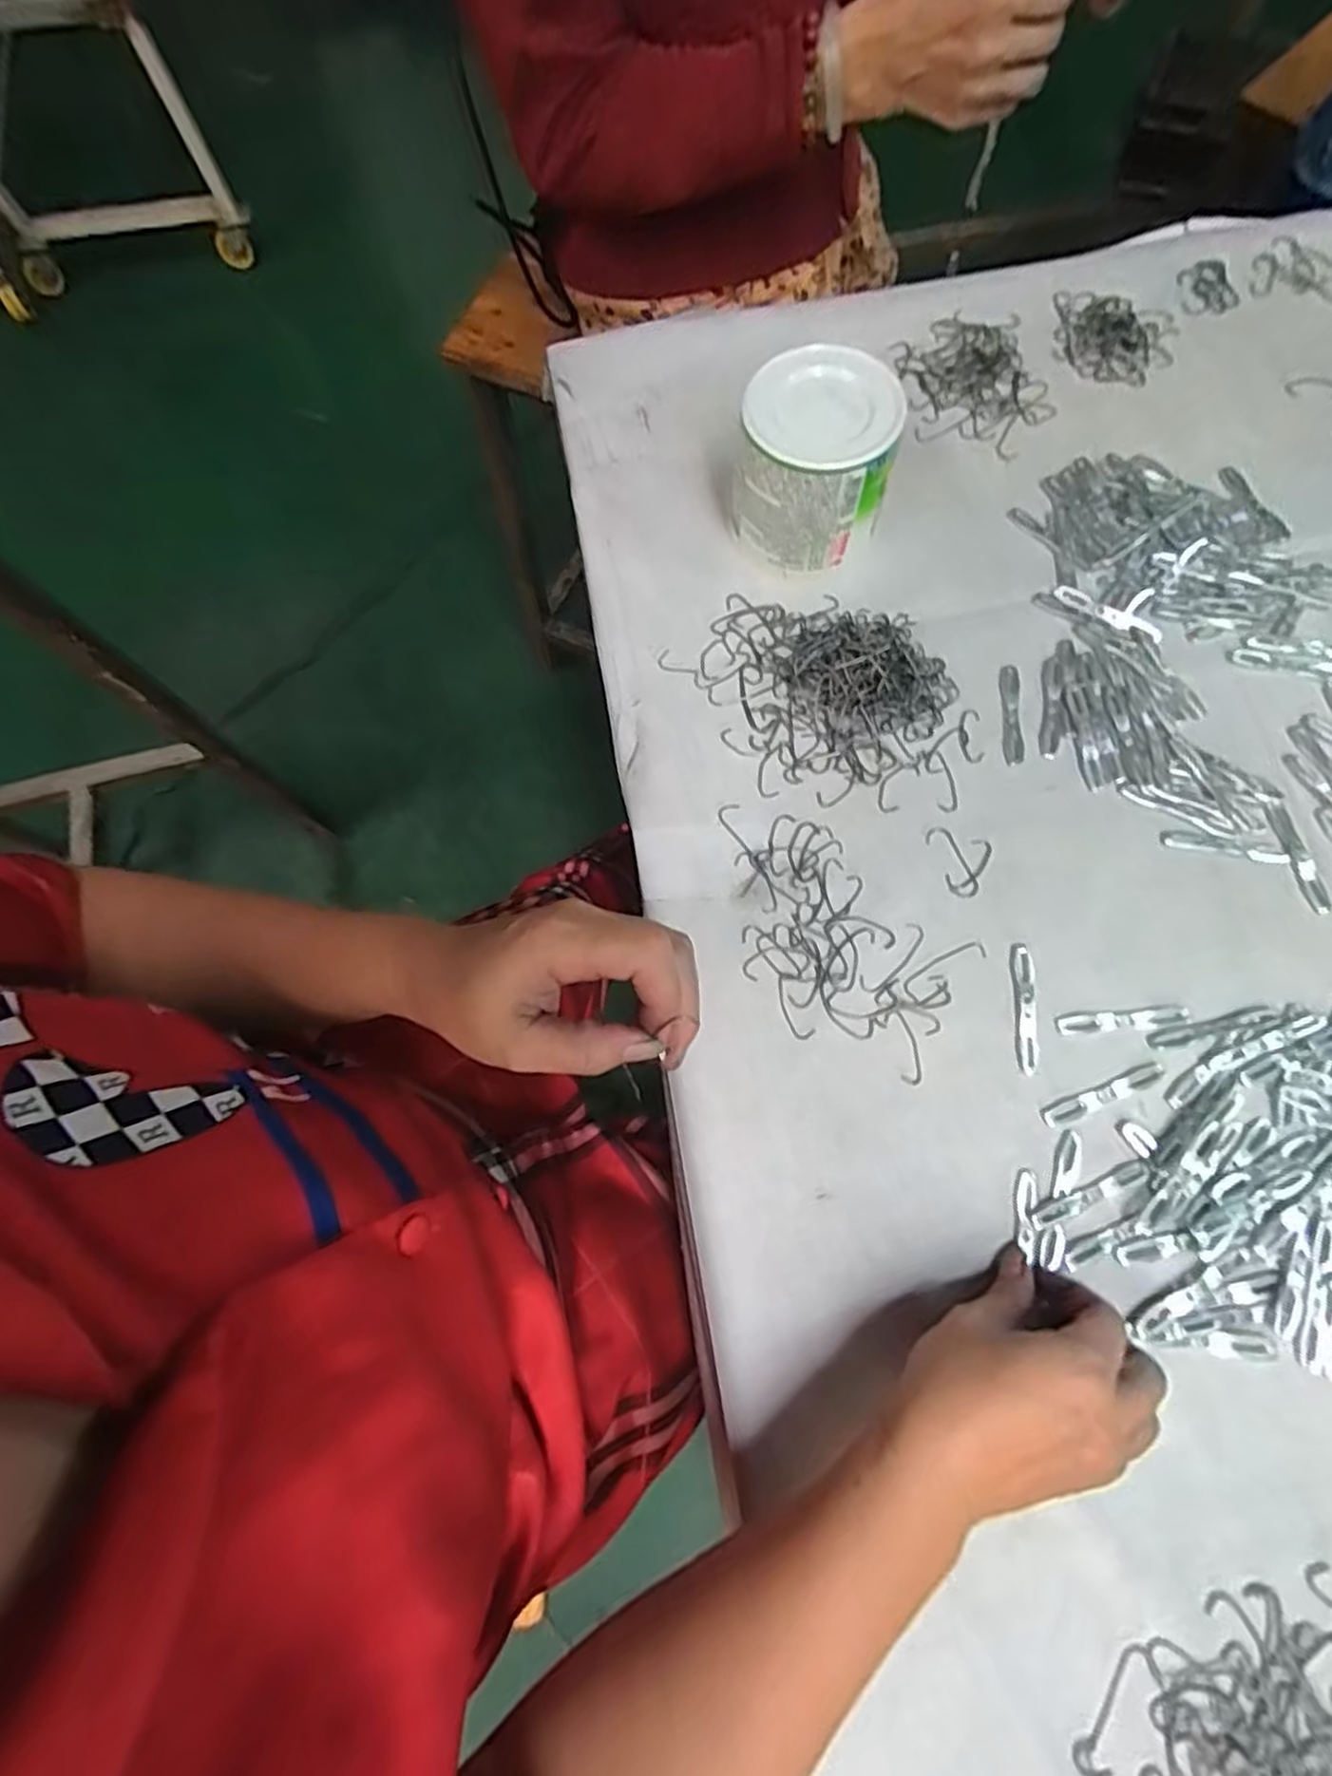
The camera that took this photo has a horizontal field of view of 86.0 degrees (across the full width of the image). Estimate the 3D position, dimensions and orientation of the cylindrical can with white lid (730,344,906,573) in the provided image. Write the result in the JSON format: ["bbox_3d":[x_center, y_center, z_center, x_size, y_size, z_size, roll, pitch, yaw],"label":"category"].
[{"bbox_3d":[0.091,-0.260,0.448,0.089,0.088,0.088,0,73,2],"label":"cylindrical can with white lid"}]

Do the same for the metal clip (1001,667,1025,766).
[{"bbox_3d":[0.215,-0.108,0.444,0.011,0.004,0.067,4,73,3],"label":"metal clip"}]

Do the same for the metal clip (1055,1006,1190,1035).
[{"bbox_3d":[0.248,0.073,0.388,0.071,0.004,0.011,-5,73,0],"label":"metal clip"}]

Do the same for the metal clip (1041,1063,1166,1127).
[{"bbox_3d":[0.233,0.110,0.378,0.070,0.004,0.011,-21,74,-5],"label":"metal clip"}]

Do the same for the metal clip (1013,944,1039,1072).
[{"bbox_3d":[0.196,0.065,0.388,0.010,0.004,0.070,4,73,3],"label":"metal clip"}]

